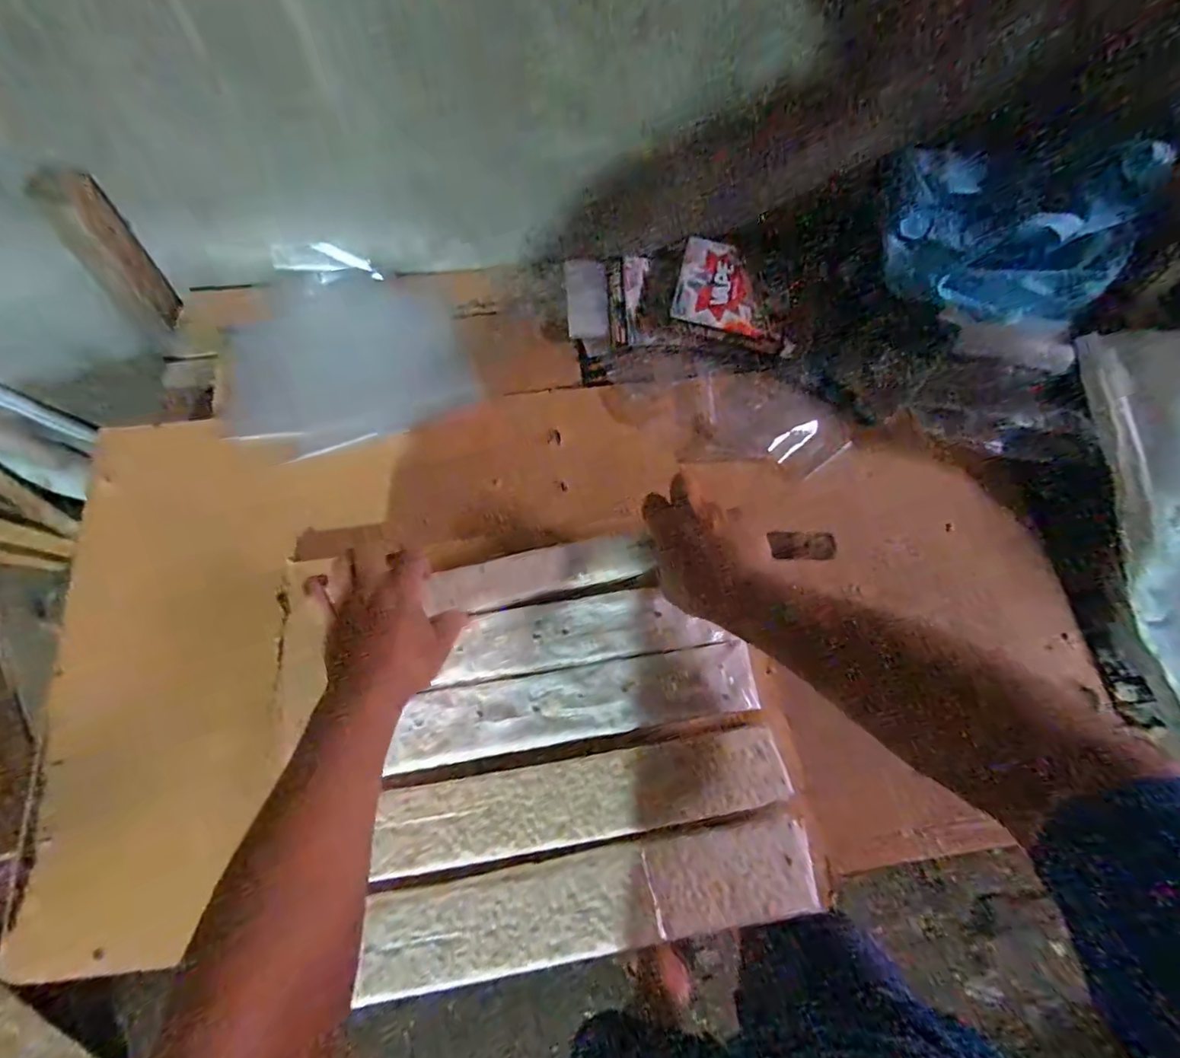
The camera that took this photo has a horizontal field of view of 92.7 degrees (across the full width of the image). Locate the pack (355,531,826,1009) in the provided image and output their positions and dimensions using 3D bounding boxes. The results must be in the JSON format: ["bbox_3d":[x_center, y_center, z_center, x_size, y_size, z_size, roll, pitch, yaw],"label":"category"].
[{"bbox_3d":[-0.011,0.174,0.480,0.335,0.027,0.315,-9,73,-2],"label":"pack"}]

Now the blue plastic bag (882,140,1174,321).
[{"bbox_3d":[0.410,-0.297,0.558,0.230,0.113,0.127,19,74,6],"label":"blue plastic bag"}]

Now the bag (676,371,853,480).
[{"bbox_3d":[0.200,-0.124,0.636,0.173,0.016,0.115,10,74,4],"label":"bag"}]

